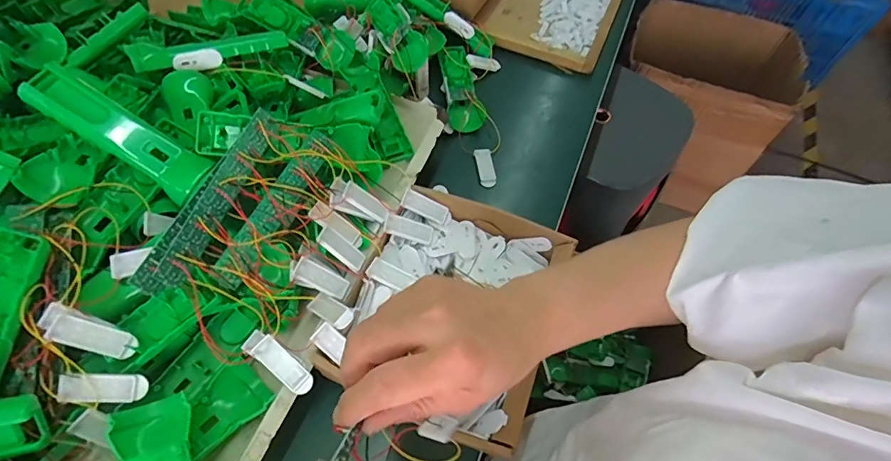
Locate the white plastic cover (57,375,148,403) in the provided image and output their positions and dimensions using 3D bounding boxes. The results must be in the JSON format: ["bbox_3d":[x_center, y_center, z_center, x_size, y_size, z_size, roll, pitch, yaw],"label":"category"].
[{"bbox_3d":[-0.264,0.123,0.355,0.058,0.005,0.021,7,83,-21],"label":"white plastic cover"}]

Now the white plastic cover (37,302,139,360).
[{"bbox_3d":[-0.281,0.081,0.361,0.071,0.016,0.026,29,59,-13],"label":"white plastic cover"}]

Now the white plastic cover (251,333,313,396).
[{"bbox_3d":[-0.141,0.119,0.401,0.060,0.005,0.021,41,64,5],"label":"white plastic cover"}]

